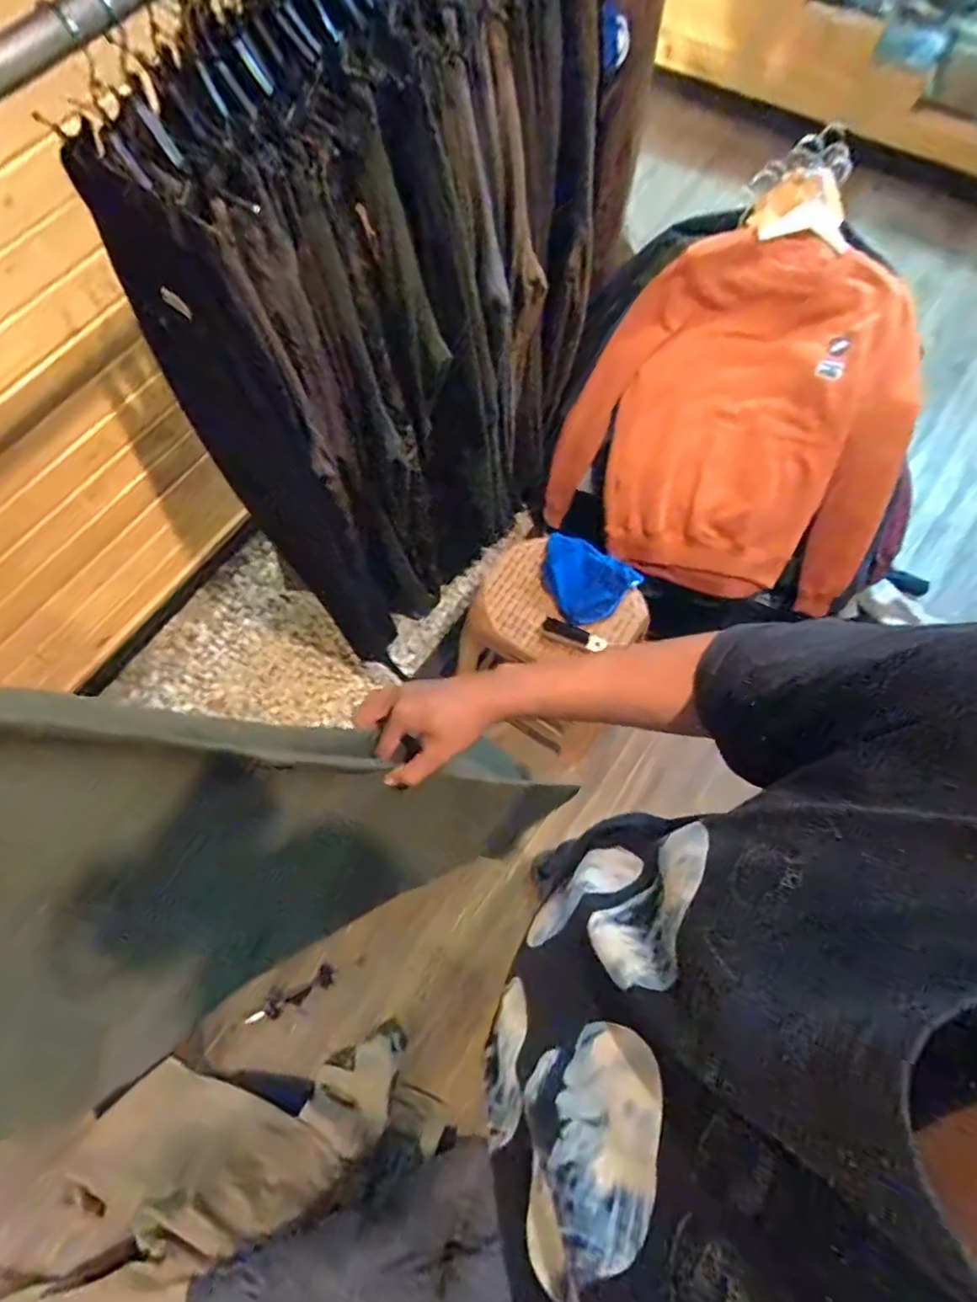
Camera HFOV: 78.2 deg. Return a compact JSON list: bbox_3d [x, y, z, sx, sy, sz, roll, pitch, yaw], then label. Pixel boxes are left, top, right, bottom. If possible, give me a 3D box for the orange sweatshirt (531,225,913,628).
[{"bbox_3d":[0.495,-0.440,1.270,0.704,0.475,0.525,8,70,5],"label":"orange sweatshirt"}]

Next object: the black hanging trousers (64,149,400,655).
[{"bbox_3d":[-0.310,-0.228,0.983,0.213,0.953,0.031,17,66,18],"label":"black hanging trousers"}]

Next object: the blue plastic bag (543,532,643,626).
[{"bbox_3d":[0.186,-0.139,1.195,0.185,0.033,0.148,30,73,12],"label":"blue plastic bag"}]

